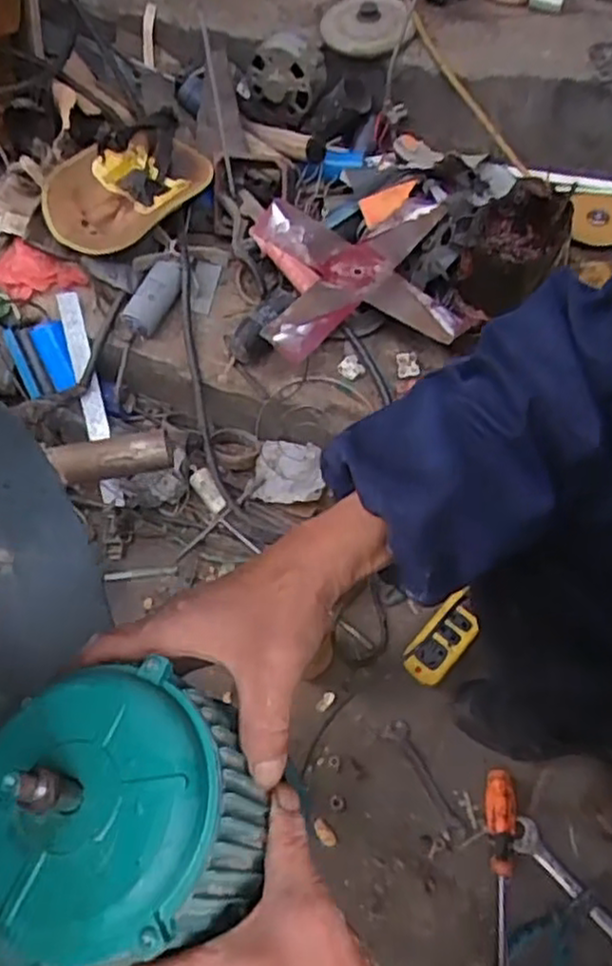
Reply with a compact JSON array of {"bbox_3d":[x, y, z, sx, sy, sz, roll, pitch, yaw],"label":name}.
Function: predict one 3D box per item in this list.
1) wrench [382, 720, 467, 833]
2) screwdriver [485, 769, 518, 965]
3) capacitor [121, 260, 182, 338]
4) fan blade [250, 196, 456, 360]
[{"bbox_3d":[0.141,0.349,0.864,0.030,0.007,0.139,-29,60,-12],"label":"wrench"},{"bbox_3d":[0.216,0.446,0.782,0.030,0.033,0.251,1,59,6],"label":"screwdriver"},{"bbox_3d":[-0.216,-0.268,1.021,0.049,0.033,0.114,26,79,16],"label":"capacitor"},{"bbox_3d":[0.063,-0.272,0.950,0.262,0.051,0.248,-1,58,4],"label":"fan blade"}]

